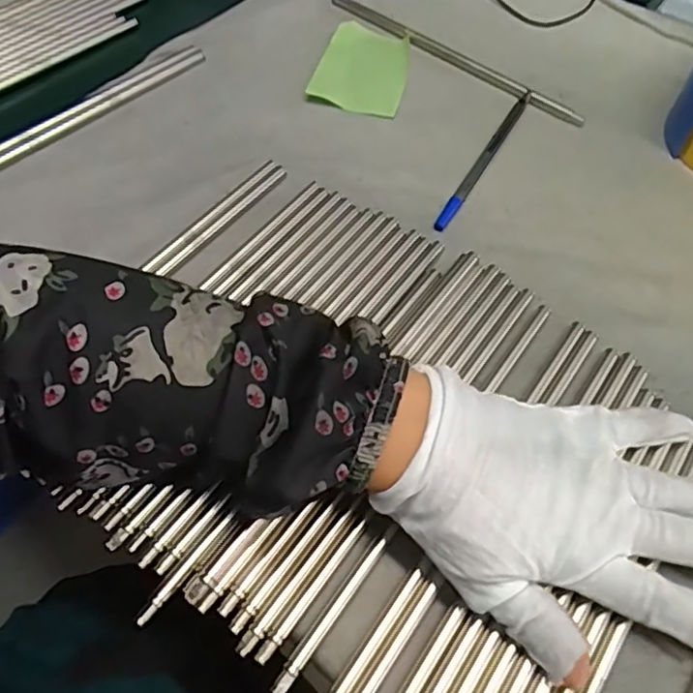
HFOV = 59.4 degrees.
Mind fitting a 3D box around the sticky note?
[{"bbox_3d":[0.013,-0.202,0.440,0.064,0.006,0.093,13,58,6],"label":"sticky note"}]

